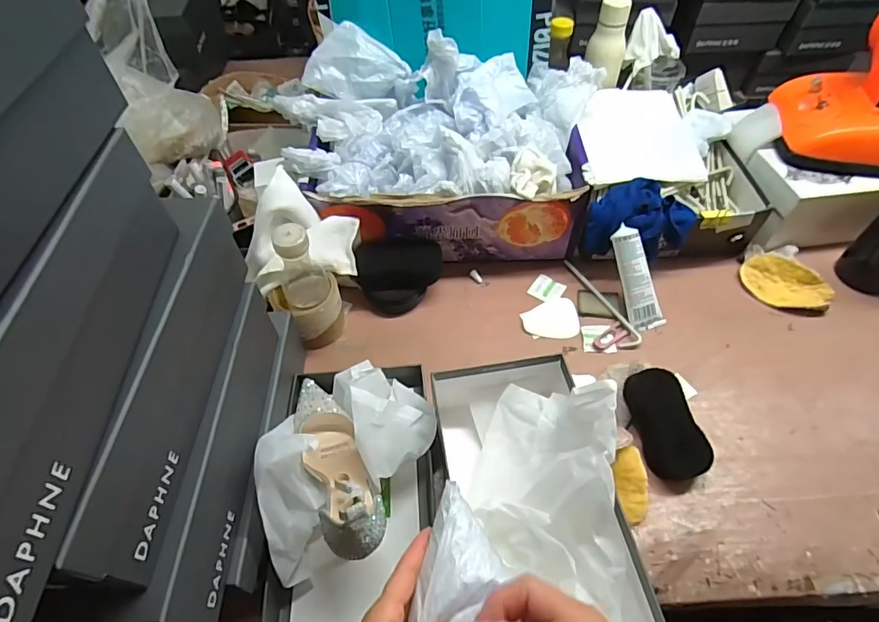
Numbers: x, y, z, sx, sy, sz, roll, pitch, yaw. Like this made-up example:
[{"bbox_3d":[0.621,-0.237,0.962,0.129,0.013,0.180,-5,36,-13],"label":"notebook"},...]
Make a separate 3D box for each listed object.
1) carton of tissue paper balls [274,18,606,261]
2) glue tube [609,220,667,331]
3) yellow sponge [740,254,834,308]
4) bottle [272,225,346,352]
[{"bbox_3d":[0.003,-0.254,0.747,0.452,0.193,0.304,2,54,3],"label":"carton of tissue paper balls"},{"bbox_3d":[0.277,-0.045,0.671,0.048,0.022,0.146,-18,95,-11],"label":"glue tube"},{"bbox_3d":[0.509,-0.039,0.702,0.116,0.035,0.065,31,60,22],"label":"yellow sponge"},{"bbox_3d":[-0.172,-0.027,0.614,0.083,0.184,0.063,-22,56,-13],"label":"bottle"}]

